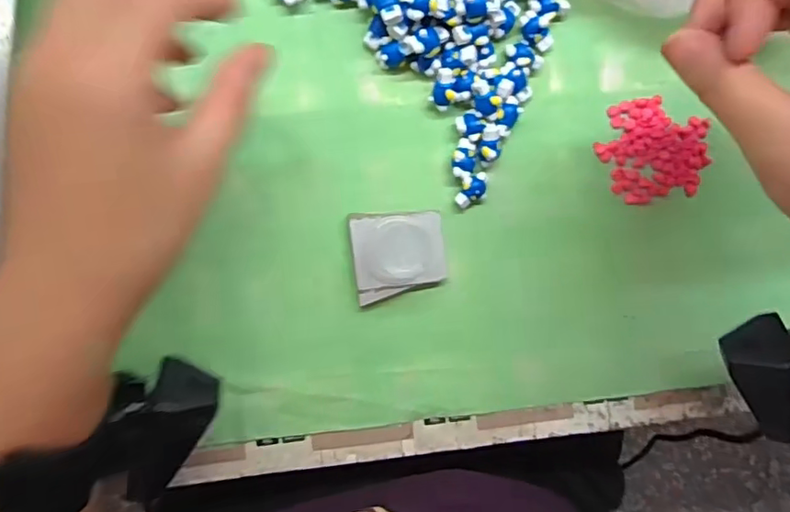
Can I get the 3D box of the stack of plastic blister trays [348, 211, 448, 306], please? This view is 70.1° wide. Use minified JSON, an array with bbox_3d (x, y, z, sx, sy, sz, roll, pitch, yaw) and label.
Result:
[{"bbox_3d":[0.002,-0.001,0.308,0.049,0.015,0.047,-9,94,-5],"label":"stack of plastic blister trays"}]

